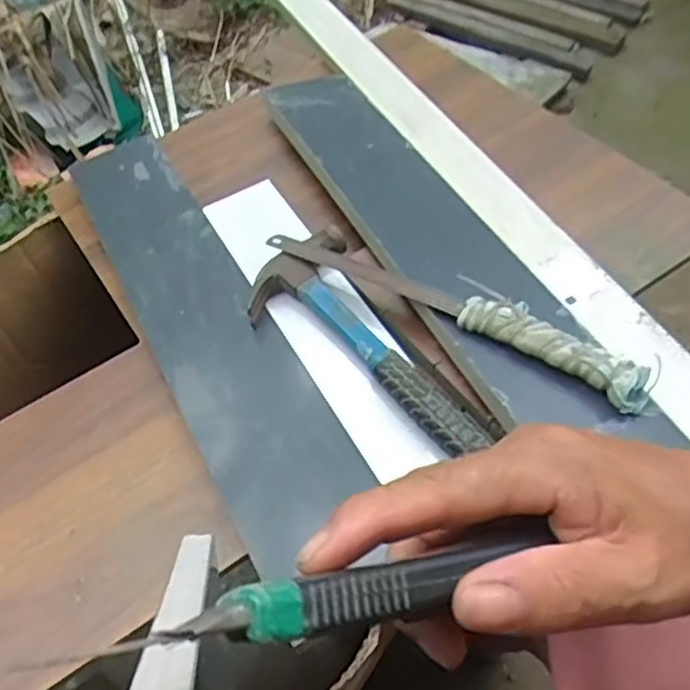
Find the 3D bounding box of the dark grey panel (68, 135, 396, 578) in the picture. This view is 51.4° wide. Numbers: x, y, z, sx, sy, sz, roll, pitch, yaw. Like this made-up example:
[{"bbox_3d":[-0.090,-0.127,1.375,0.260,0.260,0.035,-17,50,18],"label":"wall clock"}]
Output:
[{"bbox_3d":[-0.129,-0.041,0.593,0.095,0.022,0.489,-25,51,-14],"label":"dark grey panel"}]

